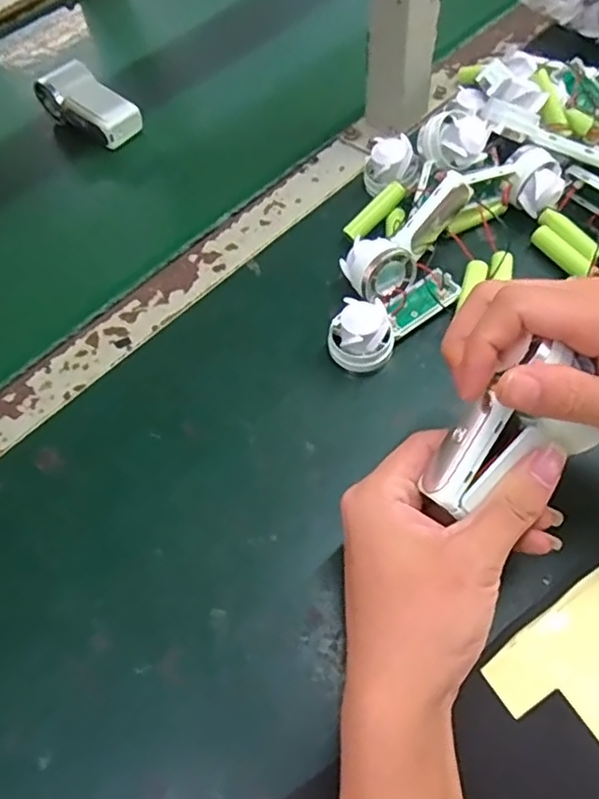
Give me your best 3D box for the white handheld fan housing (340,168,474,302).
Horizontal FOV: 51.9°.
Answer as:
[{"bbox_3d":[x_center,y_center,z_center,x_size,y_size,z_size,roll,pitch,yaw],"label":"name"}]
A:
[{"bbox_3d":[0.069,-0.105,0.397,0.092,0.024,0.039,-46,64,10],"label":"white handheld fan housing"}]

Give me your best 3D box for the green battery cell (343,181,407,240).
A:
[{"bbox_3d":[0.053,-0.132,0.433,0.049,0.011,0.012,-41,63,8],"label":"green battery cell"}]

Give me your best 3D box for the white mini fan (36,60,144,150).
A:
[{"bbox_3d":[-0.184,-0.257,0.540,0.088,0.035,0.044,37,68,21],"label":"white mini fan"}]

